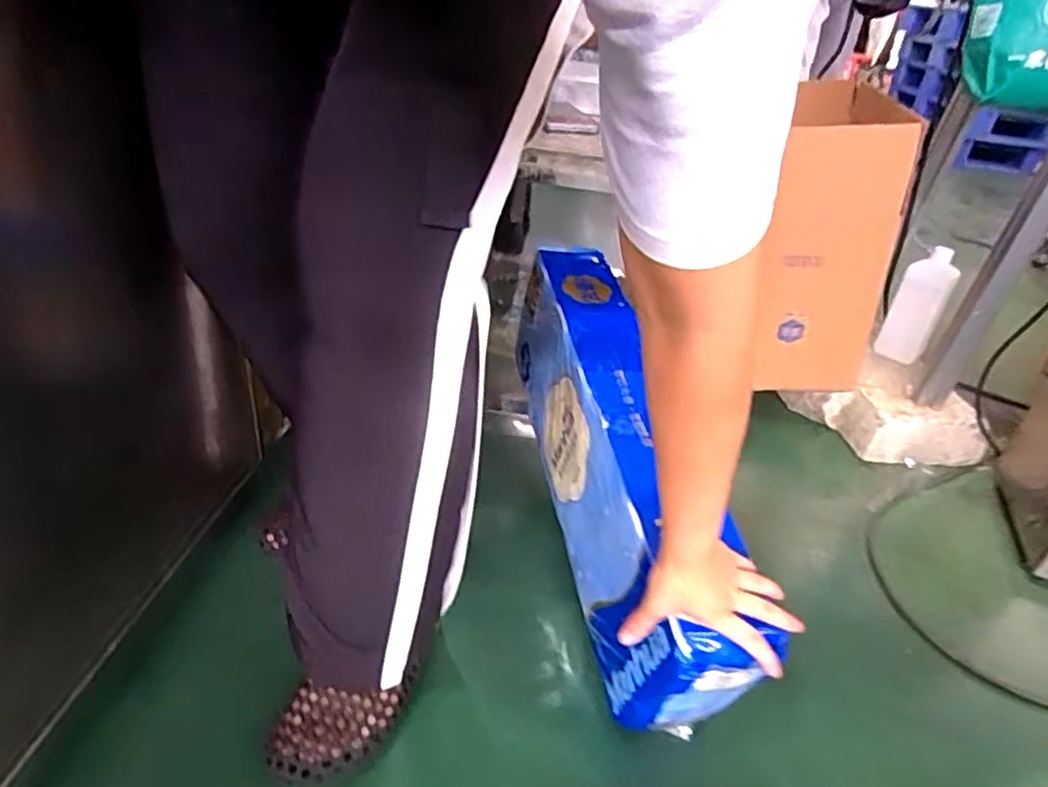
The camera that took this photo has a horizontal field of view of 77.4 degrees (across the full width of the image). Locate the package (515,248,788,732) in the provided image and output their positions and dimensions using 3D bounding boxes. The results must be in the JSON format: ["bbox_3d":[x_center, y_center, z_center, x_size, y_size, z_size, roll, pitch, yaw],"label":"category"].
[{"bbox_3d":[0.108,0.068,0.813,0.118,0.226,0.595,-1,54,-13],"label":"package"}]

